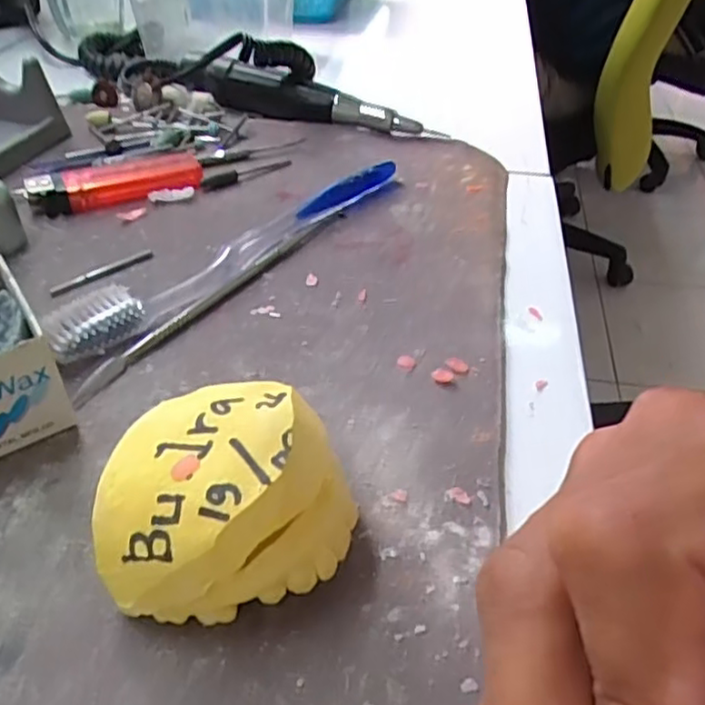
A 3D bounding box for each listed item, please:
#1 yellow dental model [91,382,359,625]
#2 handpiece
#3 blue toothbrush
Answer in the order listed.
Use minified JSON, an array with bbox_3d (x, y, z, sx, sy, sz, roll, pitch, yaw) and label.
[{"bbox_3d":[-0.033,0.036,0.166,0.057,0.036,0.053,1,41,-1],"label":"yellow dental model"},{"bbox_3d":[-0.023,-0.145,0.390,0.146,0.022,0.024,18,43,18],"label":"handpiece"},{"bbox_3d":[-0.041,-0.046,0.279,0.019,0.012,0.183,31,48,29],"label":"blue toothbrush"}]

